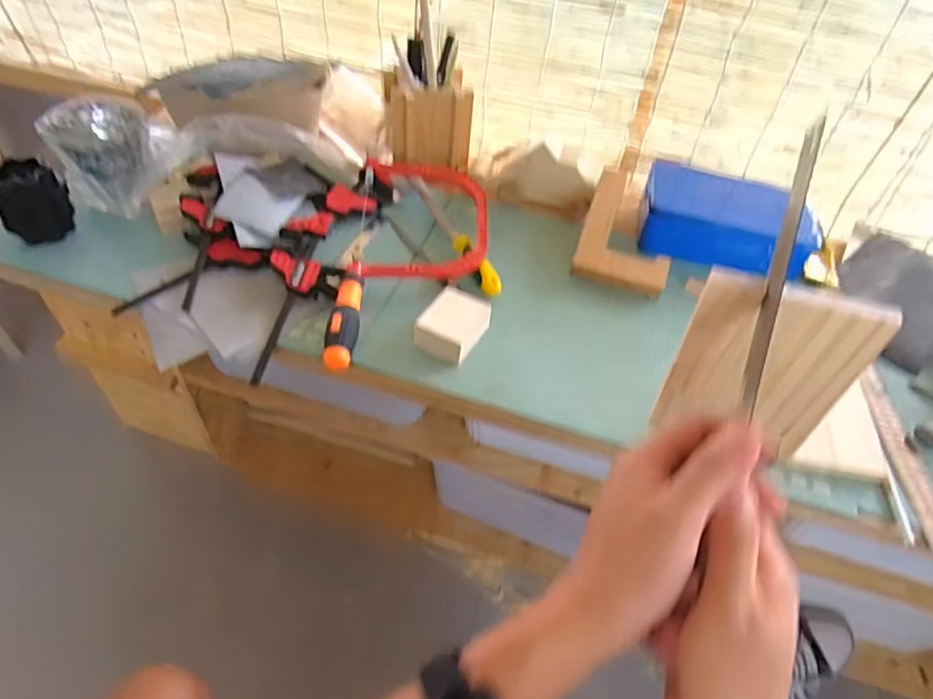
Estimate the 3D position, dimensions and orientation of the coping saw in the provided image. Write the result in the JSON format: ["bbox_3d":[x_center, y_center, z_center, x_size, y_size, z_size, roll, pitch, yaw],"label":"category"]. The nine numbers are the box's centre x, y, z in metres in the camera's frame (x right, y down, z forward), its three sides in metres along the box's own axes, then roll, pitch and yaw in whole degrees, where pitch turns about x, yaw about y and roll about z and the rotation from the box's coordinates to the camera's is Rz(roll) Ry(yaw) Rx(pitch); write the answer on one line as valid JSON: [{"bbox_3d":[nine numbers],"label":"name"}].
[{"bbox_3d":[-0.051,-0.109,0.637,0.142,0.034,0.332,4,49,-1],"label":"coping saw"}]

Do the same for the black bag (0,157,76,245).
[{"bbox_3d":[-0.446,-0.147,0.616,0.064,0.076,0.058,-29,57,-27],"label":"black bag"}]

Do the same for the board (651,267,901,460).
[{"bbox_3d":[0.185,0.011,0.375,0.098,0.129,0.014,18,50,11],"label":"board"}]

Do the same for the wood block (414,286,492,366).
[{"bbox_3d":[-0.013,-0.023,0.571,0.052,0.036,0.068,24,51,15],"label":"wood block"}]

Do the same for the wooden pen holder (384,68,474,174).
[{"bbox_3d":[-0.049,-0.292,0.748,0.102,0.095,0.087,-5,50,-10],"label":"wooden pen holder"}]

